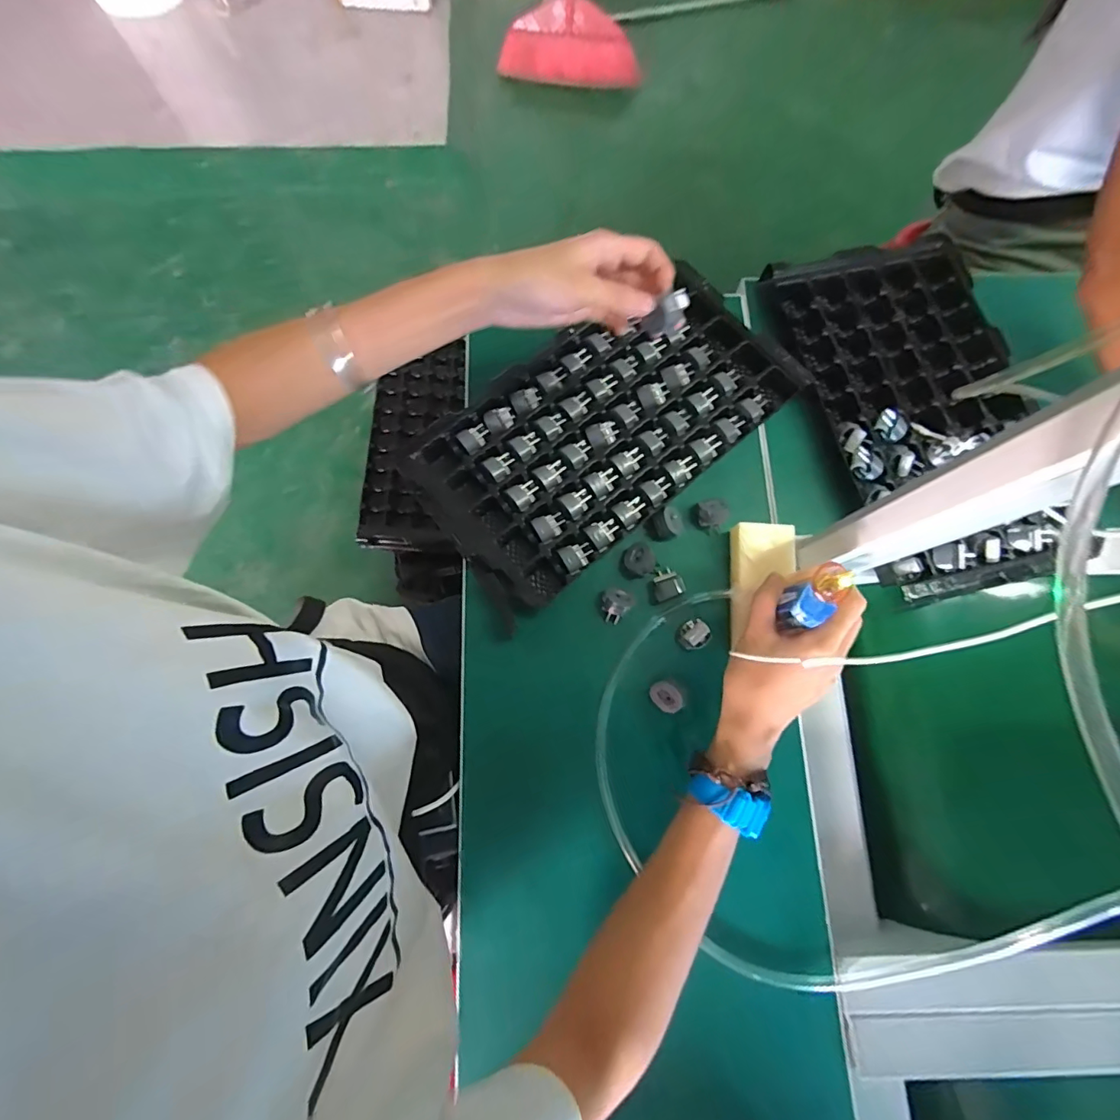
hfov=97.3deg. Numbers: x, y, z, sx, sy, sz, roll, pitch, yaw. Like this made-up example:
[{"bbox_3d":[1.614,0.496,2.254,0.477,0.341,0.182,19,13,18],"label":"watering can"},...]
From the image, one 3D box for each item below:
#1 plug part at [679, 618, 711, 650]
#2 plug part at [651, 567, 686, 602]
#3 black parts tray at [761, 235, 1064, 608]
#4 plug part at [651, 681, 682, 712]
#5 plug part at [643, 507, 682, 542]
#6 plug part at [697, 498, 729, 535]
[{"bbox_3d":[0.119,0.066,0.435,0.026,0.014,0.023,-37,79,-9],"label":"plug part"},{"bbox_3d":[0.095,0.022,0.443,0.026,0.017,0.028,-20,77,-5],"label":"plug part"},{"bbox_3d":[0.353,-0.152,0.465,0.195,0.029,0.357,-13,76,-3],"label":"black parts tray"},{"bbox_3d":[0.092,0.119,0.425,0.021,0.016,0.027,-34,78,-8],"label":"plug part"},{"bbox_3d":[0.098,-0.032,0.460,0.030,0.026,0.027,-21,77,-5],"label":"plug part"},{"bbox_3d":[0.143,-0.041,0.467,0.026,0.021,0.029,-8,76,-2],"label":"plug part"}]

